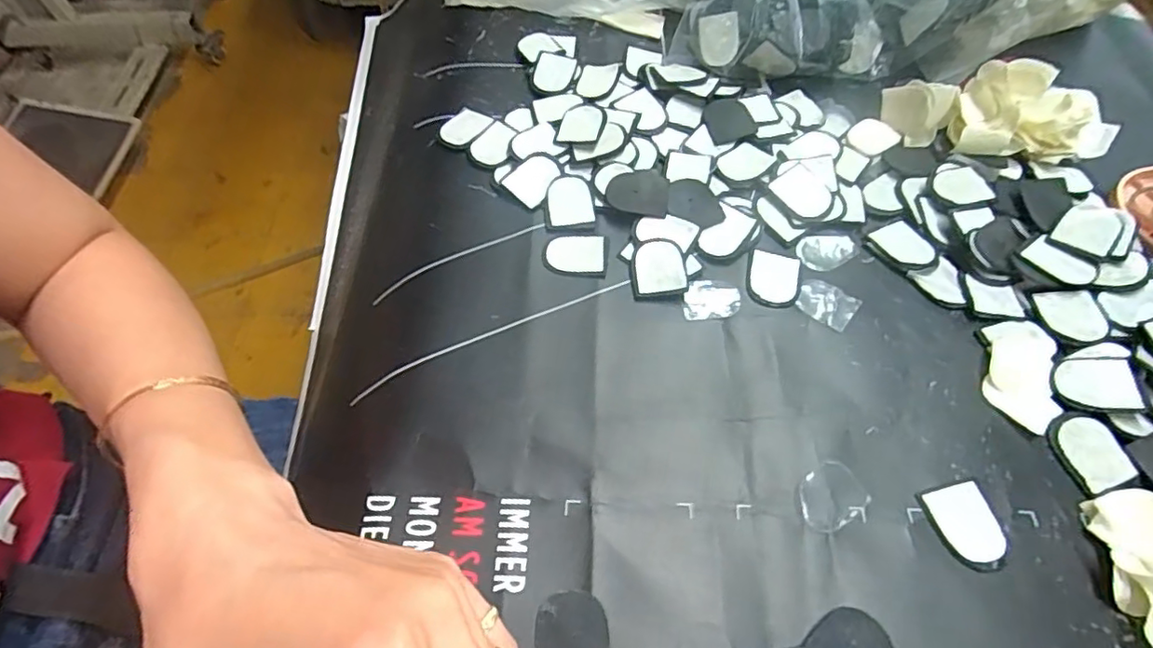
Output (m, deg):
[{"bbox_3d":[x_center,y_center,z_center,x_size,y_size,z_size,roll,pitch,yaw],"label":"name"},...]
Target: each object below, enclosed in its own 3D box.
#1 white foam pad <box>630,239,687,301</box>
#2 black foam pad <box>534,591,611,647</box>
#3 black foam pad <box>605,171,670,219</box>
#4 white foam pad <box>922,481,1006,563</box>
[{"bbox_3d":[0.042,-0.029,0.304,0.028,0.007,0.032,-4,59,-2],"label":"white foam pad"},{"bbox_3d":[-0.001,0.118,0.217,0.027,0.004,0.034,-2,59,-1],"label":"black foam pad"},{"bbox_3d":[0.035,-0.074,0.326,0.034,0.004,0.031,15,60,10],"label":"black foam pad"},{"bbox_3d":[0.159,0.080,0.239,0.024,0.004,0.030,-13,59,-7],"label":"white foam pad"}]

